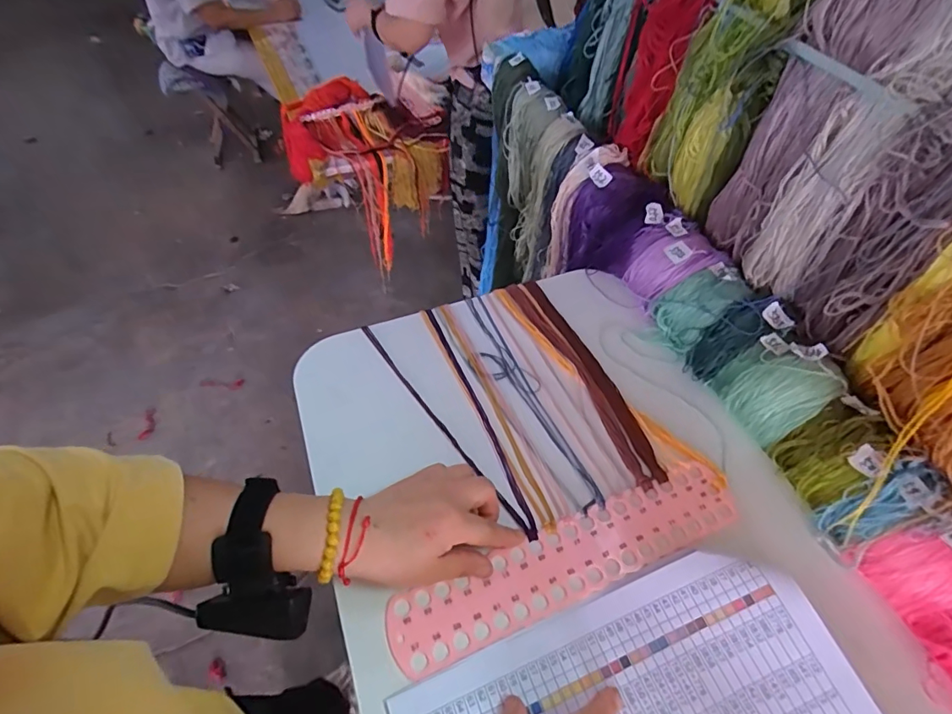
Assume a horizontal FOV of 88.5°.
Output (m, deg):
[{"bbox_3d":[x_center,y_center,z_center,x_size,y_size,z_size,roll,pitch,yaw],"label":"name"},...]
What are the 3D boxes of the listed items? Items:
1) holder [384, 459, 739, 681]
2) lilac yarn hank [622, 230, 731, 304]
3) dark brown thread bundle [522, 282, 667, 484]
[{"bbox_3d":[0.074,0.158,0.379,0.286,0.004,0.055,-19,54,-15],"label":"holder"},{"bbox_3d":[0.211,-0.089,0.523,0.078,0.069,0.054,-11,52,-11],"label":"lilac yarn hank"},{"bbox_3d":[0.118,0.012,0.494,0.023,0.009,0.253,-13,54,-21],"label":"dark brown thread bundle"}]

